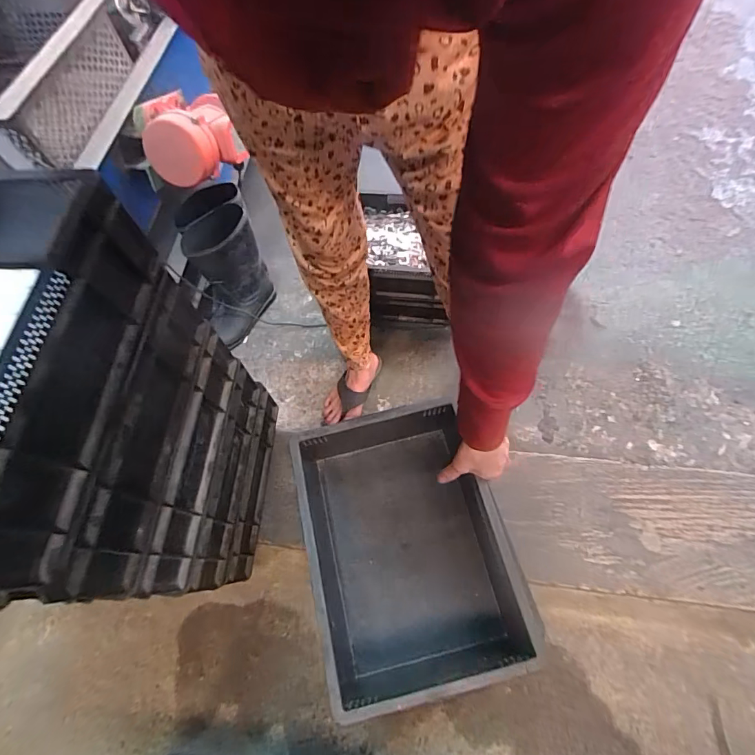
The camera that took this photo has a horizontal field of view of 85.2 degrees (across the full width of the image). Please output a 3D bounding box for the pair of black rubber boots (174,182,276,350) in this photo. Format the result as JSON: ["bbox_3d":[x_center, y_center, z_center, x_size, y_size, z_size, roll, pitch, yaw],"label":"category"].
[{"bbox_3d":[-0.367,-0.285,1.072,0.155,0.319,0.209,-22,68,-4],"label":"pair of black rubber boots"}]

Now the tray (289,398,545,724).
[{"bbox_3d":[0.036,0.224,0.568,0.243,0.128,0.336,-13,63,-3],"label":"tray"}]

